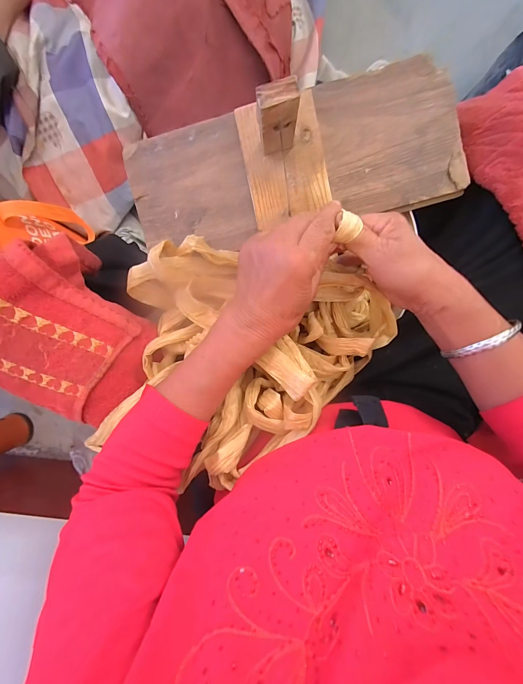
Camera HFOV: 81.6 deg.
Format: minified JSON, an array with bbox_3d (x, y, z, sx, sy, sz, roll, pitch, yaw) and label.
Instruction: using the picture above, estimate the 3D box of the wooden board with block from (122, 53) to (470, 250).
[{"bbox_3d":[0.028,-0.205,0.304,0.378,0.125,0.150,-12,93,5],"label":"wooden board with block"}]

